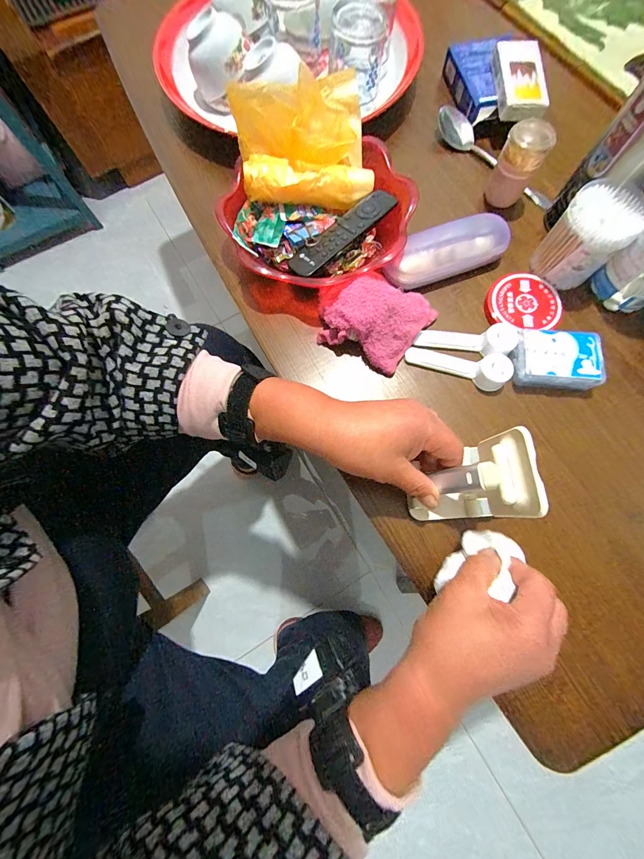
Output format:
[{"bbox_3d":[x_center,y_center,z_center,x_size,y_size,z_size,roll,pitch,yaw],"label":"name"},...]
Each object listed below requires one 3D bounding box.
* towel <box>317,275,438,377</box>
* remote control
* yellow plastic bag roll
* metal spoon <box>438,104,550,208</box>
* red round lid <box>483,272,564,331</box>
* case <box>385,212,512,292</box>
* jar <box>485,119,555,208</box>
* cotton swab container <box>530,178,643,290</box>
[{"bbox_3d":[0.060,-0.119,0.342,0.100,0.034,0.089,28,77,8],"label":"towel"},{"bbox_3d":[0.022,-0.225,0.362,0.137,0.014,0.037,-41,78,-9],"label":"remote control"},{"bbox_3d":[-0.019,-0.323,0.349,0.143,0.078,0.118,-6,75,0],"label":"yellow plastic bag roll"},{"bbox_3d":[0.223,-0.351,0.411,0.185,0.028,0.031,43,80,12],"label":"metal spoon"},{"bbox_3d":[0.226,-0.145,0.359,0.082,0.010,0.073,-7,75,-1],"label":"red round lid"},{"bbox_3d":[0.140,-0.205,0.364,0.148,0.026,0.052,-19,75,-4],"label":"case"},{"bbox_3d":[0.228,-0.309,0.373,0.044,0.069,0.041,0,75,1],"label":"jar"},{"bbox_3d":[0.282,-0.205,0.340,0.068,0.067,0.079,40,81,10],"label":"cotton swab container"}]

